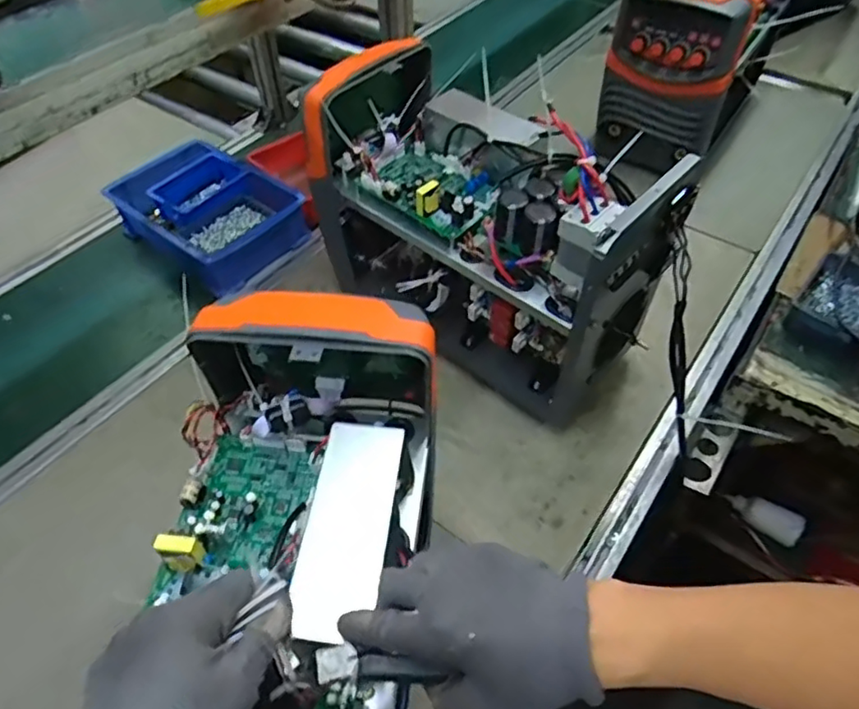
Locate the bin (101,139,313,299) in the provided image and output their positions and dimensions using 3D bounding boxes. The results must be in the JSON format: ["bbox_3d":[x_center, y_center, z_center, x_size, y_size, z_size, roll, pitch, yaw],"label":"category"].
[{"bbox_3d":[-0.372,-0.238,1.031,0.279,0.089,0.212,34,59,25],"label":"bin"}]

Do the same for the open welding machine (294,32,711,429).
[{"bbox_3d":[0.054,-0.170,0.795,0.469,0.304,0.210,37,60,27],"label":"open welding machine"}]

